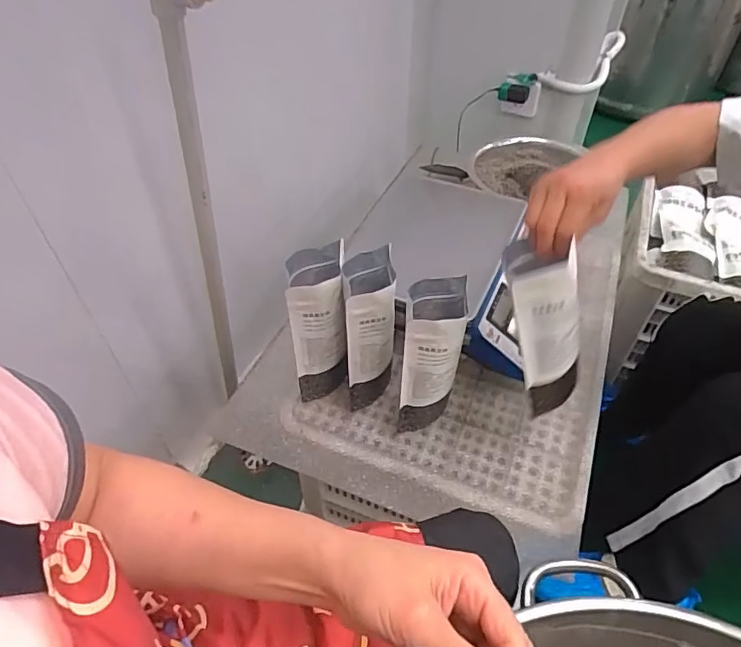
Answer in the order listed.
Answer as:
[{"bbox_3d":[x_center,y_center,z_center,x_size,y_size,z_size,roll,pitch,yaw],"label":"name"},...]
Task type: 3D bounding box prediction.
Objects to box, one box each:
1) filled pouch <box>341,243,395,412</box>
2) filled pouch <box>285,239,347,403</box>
[{"bbox_3d":[-0.001,0.017,0.681,0.058,0.229,0.100,1,49,1],"label":"filled pouch"},{"bbox_3d":[-0.065,0.009,0.690,0.064,0.225,0.091,-1,49,-1],"label":"filled pouch"}]

